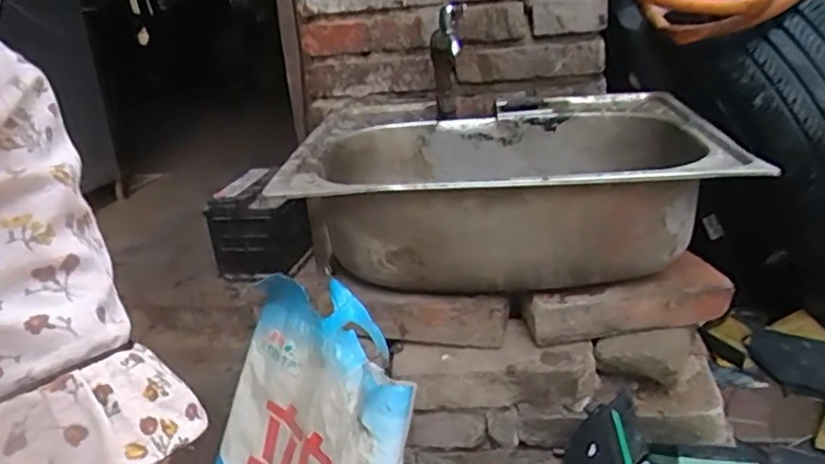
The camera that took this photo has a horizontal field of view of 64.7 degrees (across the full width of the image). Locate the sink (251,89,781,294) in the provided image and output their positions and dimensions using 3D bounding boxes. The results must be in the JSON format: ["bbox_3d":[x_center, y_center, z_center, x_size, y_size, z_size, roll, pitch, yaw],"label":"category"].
[{"bbox_3d":[0.116,-0.061,0.868,0.532,0.173,0.411,0,20,16],"label":"sink"}]

